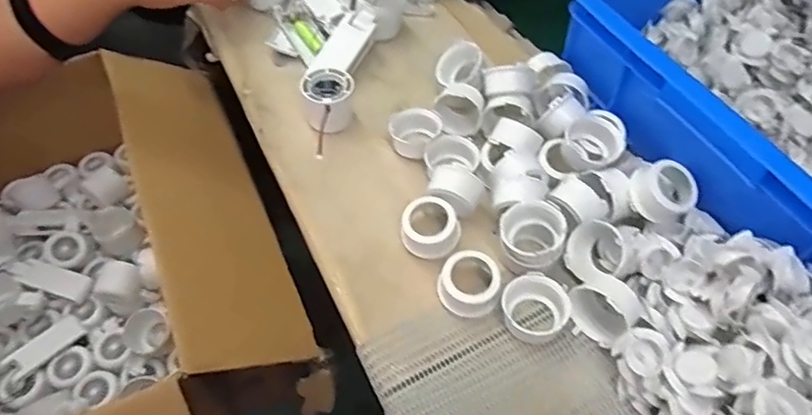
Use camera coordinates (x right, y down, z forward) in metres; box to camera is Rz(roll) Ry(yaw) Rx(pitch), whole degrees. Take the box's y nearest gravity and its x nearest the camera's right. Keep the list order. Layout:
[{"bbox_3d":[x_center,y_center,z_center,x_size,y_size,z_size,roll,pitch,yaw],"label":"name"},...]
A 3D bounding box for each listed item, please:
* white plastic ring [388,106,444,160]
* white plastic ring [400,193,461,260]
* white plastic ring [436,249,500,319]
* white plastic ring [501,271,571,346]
[{"bbox_3d":[0.009,-0.078,0.561,0.052,0.023,0.058,30,61,21],"label":"white plastic ring"},{"bbox_3d":[0.021,0.020,0.489,0.047,0.032,0.049,-1,55,1],"label":"white plastic ring"},{"bbox_3d":[0.052,0.065,0.458,0.050,0.031,0.051,-1,55,1],"label":"white plastic ring"},{"bbox_3d":[0.106,0.085,0.448,0.053,0.030,0.052,-1,55,1],"label":"white plastic ring"}]

